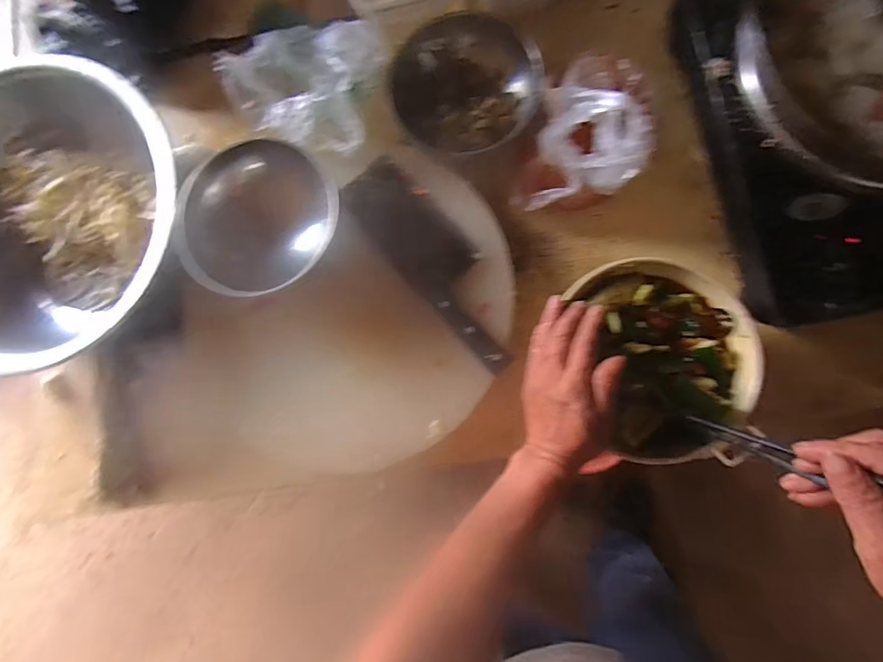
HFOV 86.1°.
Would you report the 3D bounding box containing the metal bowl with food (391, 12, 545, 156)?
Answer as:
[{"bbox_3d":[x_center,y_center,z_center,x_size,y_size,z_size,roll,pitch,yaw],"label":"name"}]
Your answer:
[{"bbox_3d":[0.029,-0.287,0.555,0.158,0.056,0.149,-1,83,6],"label":"metal bowl with food"}]

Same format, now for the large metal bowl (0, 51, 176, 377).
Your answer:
[{"bbox_3d":[-0.466,-0.128,0.583,0.349,0.124,0.337,9,84,7],"label":"large metal bowl"}]

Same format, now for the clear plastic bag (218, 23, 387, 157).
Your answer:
[{"bbox_3d":[-0.162,-0.299,0.564,0.176,0.051,0.155,15,85,8],"label":"clear plastic bag"}]

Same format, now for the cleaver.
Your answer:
[{"bbox_3d":[0.000,-0.075,0.533,0.078,0.014,0.262,-42,78,2],"label":"cleaver"}]

